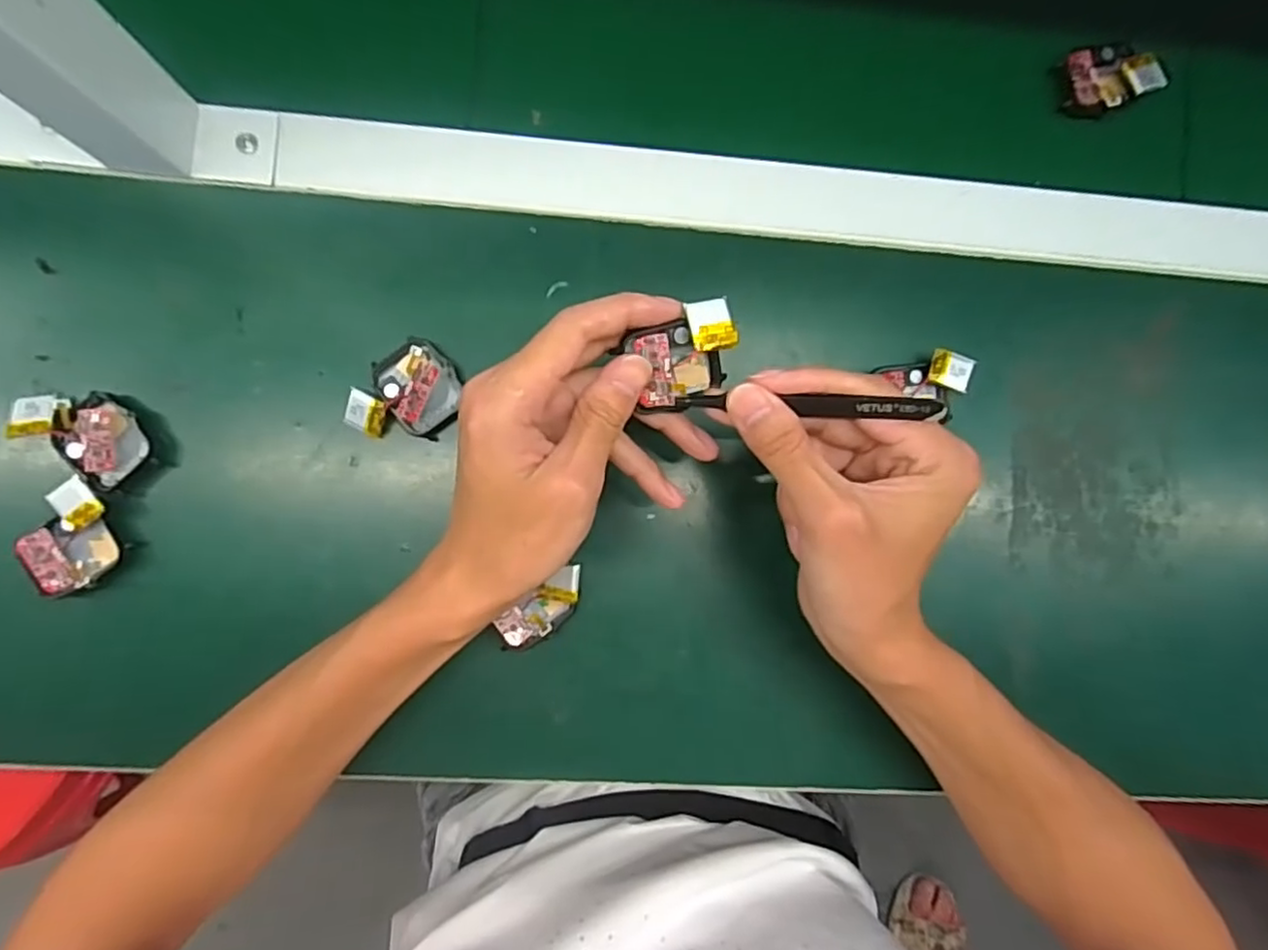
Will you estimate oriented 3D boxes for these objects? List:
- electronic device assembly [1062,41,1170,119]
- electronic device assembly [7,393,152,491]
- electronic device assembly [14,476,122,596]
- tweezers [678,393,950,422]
[{"bbox_3d":[0.269,-0.228,0.382,0.048,0.015,0.039,-23,91,-5],"label":"electronic device assembly"},{"bbox_3d":[-0.272,-0.023,0.334,0.060,0.016,0.039,33,86,-4],"label":"electronic device assembly"},{"bbox_3d":[-0.276,0.033,0.330,0.047,0.019,0.044,-33,92,-5],"label":"electronic device assembly"},{"bbox_3d":[0.072,-0.029,0.278,0.106,0.009,0.007,4,89,17],"label":"tweezers"}]

